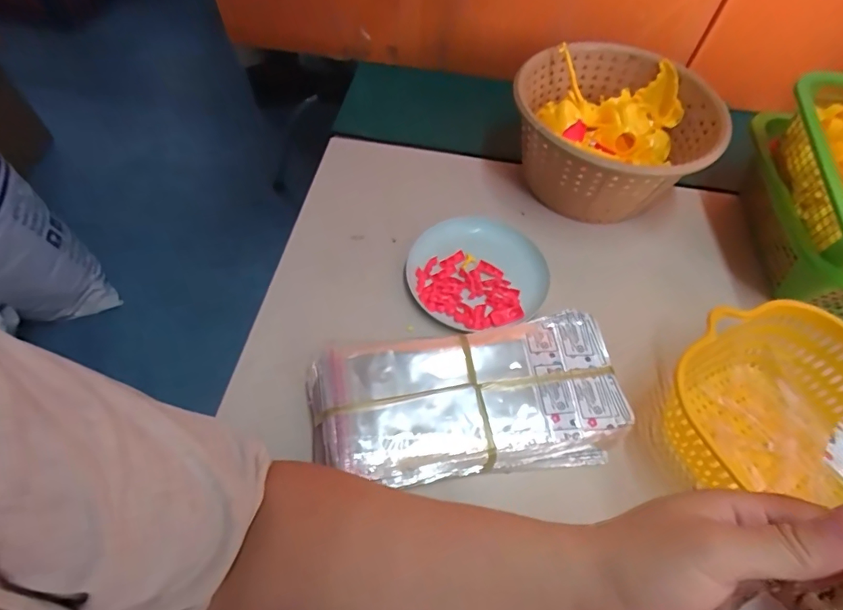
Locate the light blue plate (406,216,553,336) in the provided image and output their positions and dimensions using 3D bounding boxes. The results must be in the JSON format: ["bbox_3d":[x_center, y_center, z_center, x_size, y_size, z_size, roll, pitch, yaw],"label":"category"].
[{"bbox_3d":[0.059,-0.038,0.495,0.142,0.022,0.138,2,56,-3],"label":"light blue plate"}]

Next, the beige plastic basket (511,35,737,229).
[{"bbox_3d":[0.224,-0.200,0.558,0.209,0.115,0.220,2,56,-3],"label":"beige plastic basket"}]

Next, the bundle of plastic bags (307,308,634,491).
[{"bbox_3d":[0.041,0.085,0.401,0.259,0.038,0.123,-9,57,-10],"label":"bundle of plastic bags"}]

